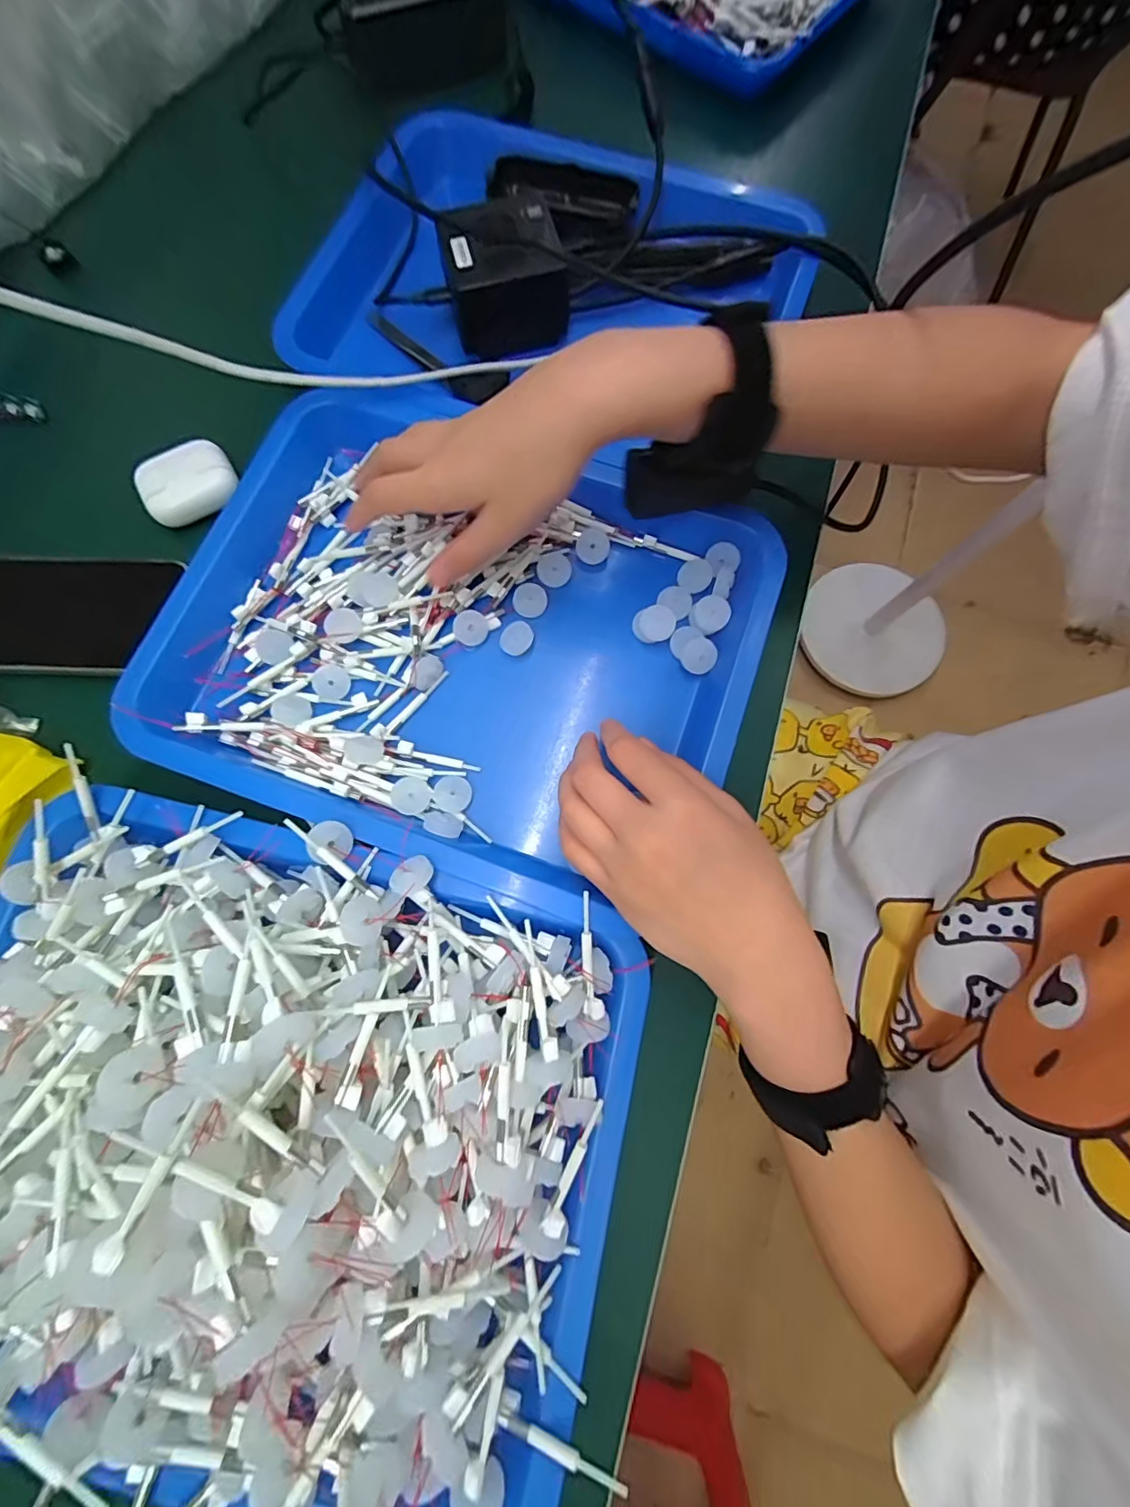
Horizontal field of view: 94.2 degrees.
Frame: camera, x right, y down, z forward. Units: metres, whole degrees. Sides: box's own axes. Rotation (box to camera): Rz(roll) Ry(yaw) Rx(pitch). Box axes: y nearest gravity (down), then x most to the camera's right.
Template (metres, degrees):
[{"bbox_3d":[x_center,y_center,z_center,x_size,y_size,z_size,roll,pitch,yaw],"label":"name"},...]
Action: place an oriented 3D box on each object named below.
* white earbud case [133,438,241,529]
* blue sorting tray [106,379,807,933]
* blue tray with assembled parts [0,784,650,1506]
[{"bbox_3d":[-0.246,-0.177,0.343,0.057,0.020,0.041,-29,78,-7],"label":"white earbud case"},{"bbox_3d":[-0.063,-0.070,0.314,0.342,0.038,0.251,20,77,4],"label":"blue sorting tray"},{"bbox_3d":[-0.136,0.164,0.212,0.319,0.076,0.264,12,76,2],"label":"blue tray with assembled parts"}]

